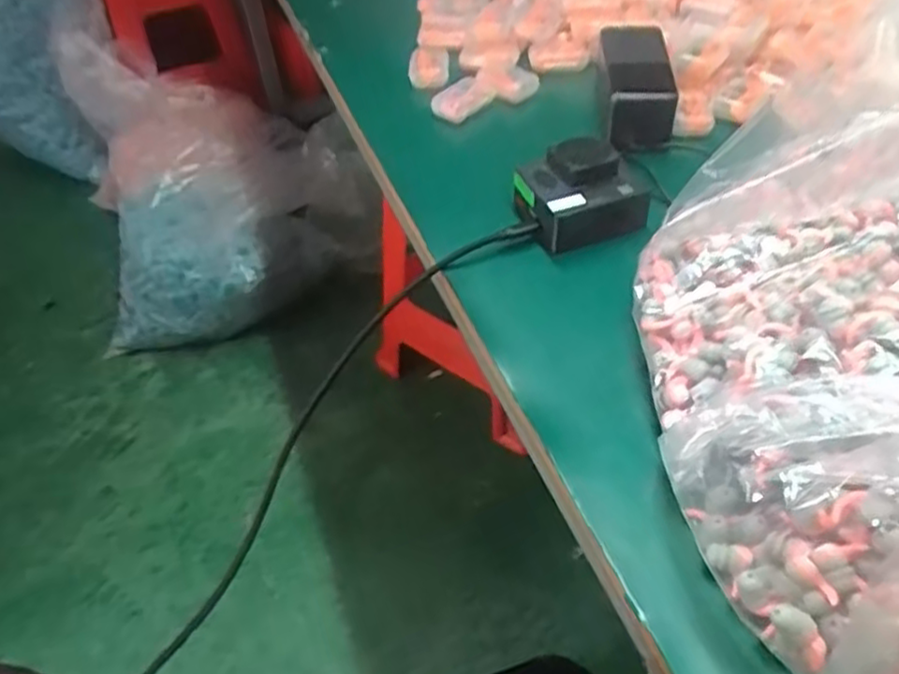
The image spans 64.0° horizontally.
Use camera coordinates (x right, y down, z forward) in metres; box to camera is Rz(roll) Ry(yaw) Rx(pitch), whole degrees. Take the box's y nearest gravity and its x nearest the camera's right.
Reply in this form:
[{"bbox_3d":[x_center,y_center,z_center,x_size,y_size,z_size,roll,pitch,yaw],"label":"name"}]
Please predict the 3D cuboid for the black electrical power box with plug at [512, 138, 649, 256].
[{"bbox_3d":[0.093,-0.099,0.503,0.085,0.052,0.061,-10,46,-6],"label":"black electrical power box with plug"}]

